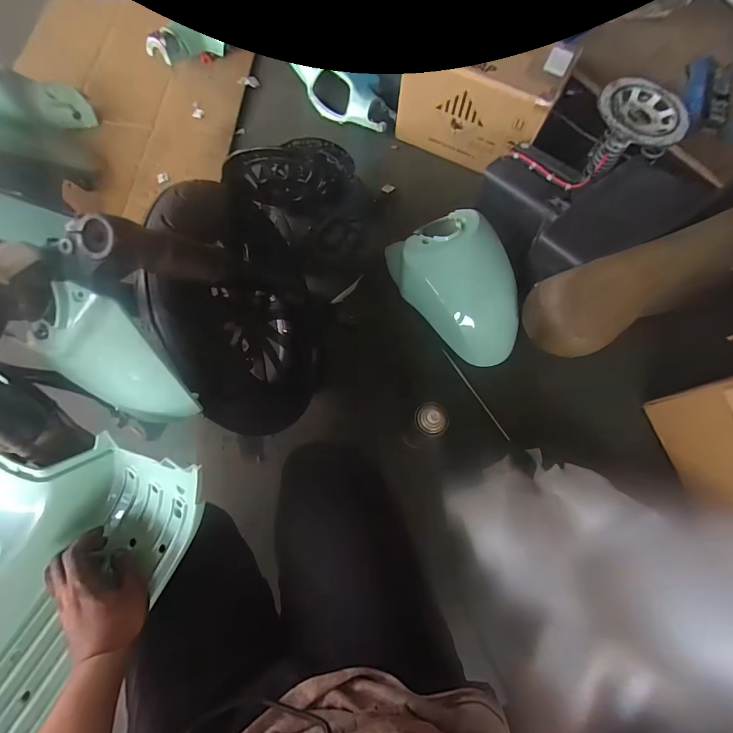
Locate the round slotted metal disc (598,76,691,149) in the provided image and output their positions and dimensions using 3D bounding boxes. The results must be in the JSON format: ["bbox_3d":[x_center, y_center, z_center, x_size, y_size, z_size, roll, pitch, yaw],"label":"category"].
[{"bbox_3d":[0.600,-0.555,0.779,0.152,0.034,0.188,-24,75,-8],"label":"round slotted metal disc"}]

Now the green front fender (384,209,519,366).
[{"bbox_3d":[0.229,-0.186,0.847,0.353,0.190,0.197,43,77,11],"label":"green front fender"}]

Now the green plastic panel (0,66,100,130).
[{"bbox_3d":[-0.926,-0.712,0.949,0.328,0.035,0.124,-10,113,-22],"label":"green plastic panel"}]

